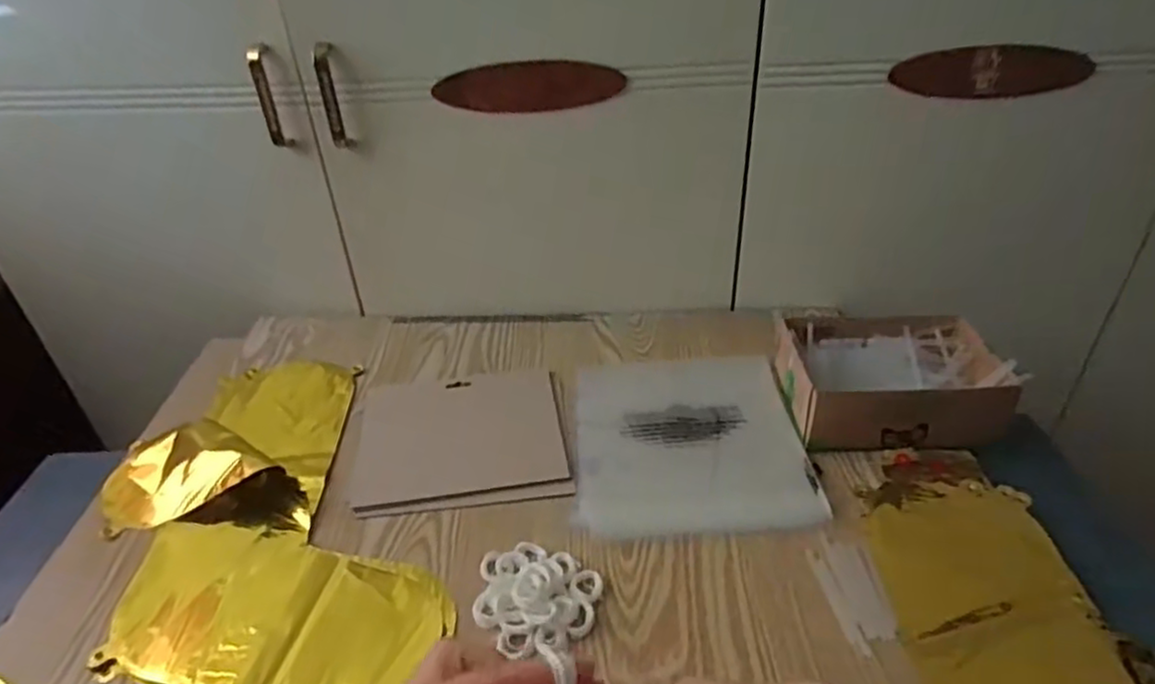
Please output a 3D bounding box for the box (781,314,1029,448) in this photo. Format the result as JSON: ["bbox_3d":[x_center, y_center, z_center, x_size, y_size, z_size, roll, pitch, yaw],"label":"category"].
[{"bbox_3d":[0.293,0.034,0.653,0.191,0.060,0.145,0,36,3],"label":"box"}]

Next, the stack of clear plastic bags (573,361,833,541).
[{"bbox_3d":[0.103,0.086,0.647,0.205,0.009,0.223,-1,36,1],"label":"stack of clear plastic bags"}]

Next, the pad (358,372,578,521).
[{"bbox_3d":[-0.108,0.089,0.657,0.192,0.013,0.171,-6,36,-6],"label":"pad"}]

